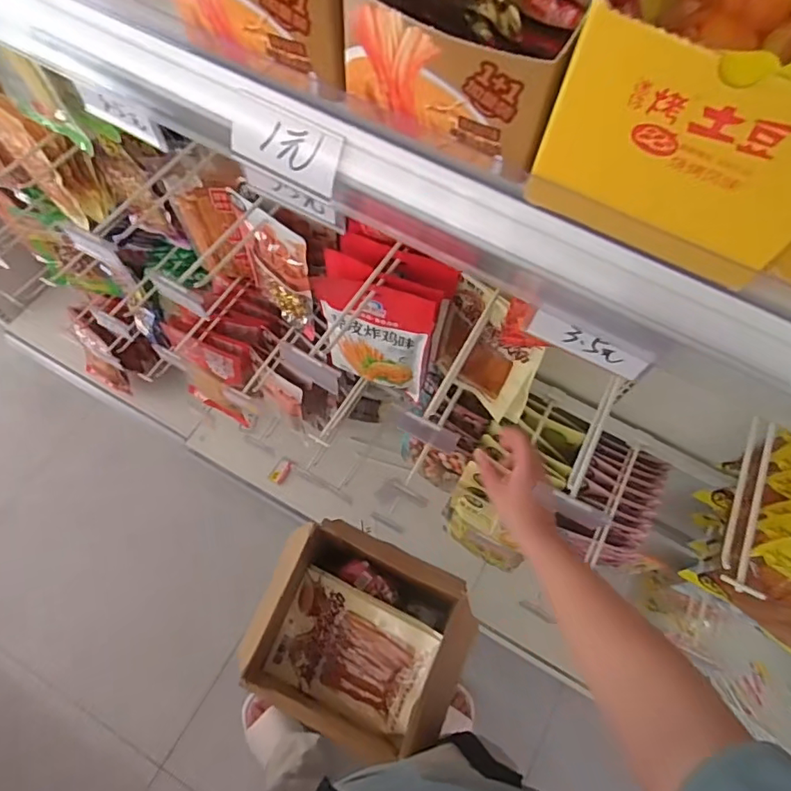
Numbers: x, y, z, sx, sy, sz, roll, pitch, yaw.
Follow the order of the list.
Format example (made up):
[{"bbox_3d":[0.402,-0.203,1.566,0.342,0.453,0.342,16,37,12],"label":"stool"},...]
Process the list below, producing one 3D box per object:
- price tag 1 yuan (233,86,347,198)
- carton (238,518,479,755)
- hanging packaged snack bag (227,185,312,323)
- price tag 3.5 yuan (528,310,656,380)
[{"bbox_3d":[-0.063,-0.144,0.305,0.071,0.037,0.004,27,34,11],"label":"price tag 1 yuan"},{"bbox_3d":[-0.058,0.384,0.860,0.319,0.159,0.259,27,68,8],"label":"carton"},{"bbox_3d":[-0.182,-0.192,0.841,0.133,0.250,0.019,38,70,13],"label":"hanging packaged snack bag"},{"bbox_3d":[0.117,-0.031,0.324,0.071,0.029,0.004,28,68,9],"label":"price tag 3.5 yuan"}]

